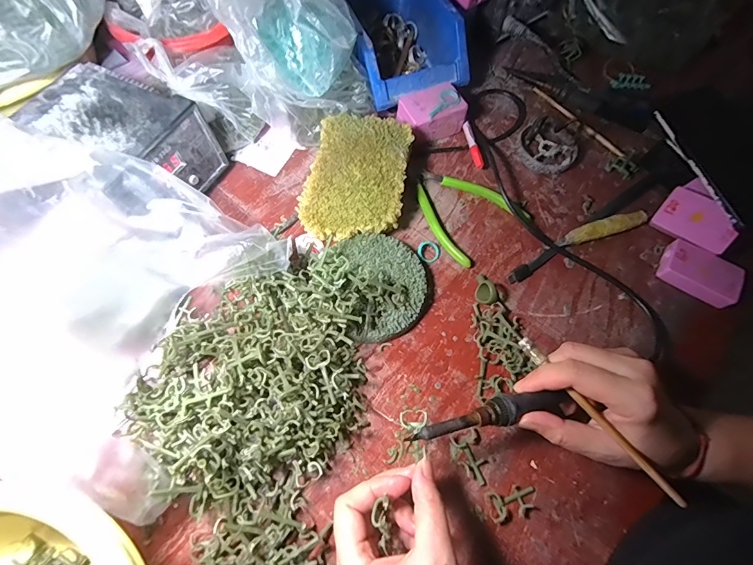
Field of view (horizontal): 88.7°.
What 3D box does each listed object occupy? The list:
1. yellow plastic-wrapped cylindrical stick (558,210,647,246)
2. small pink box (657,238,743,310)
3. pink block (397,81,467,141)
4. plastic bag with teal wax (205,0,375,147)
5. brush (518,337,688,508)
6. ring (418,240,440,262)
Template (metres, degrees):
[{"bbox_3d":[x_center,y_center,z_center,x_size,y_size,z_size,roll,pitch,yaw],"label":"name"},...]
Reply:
[{"bbox_3d":[0.243,-0.058,0.409,0.105,0.013,0.017,-14,67,-9],"label":"yellow plastic-wrapped cylindrical stick"},{"bbox_3d":[0.326,-0.009,0.389,0.068,0.021,0.045,31,68,11],"label":"small pink box"},{"bbox_3d":[0.062,-0.194,0.445,0.069,0.040,0.048,-24,69,-13],"label":"pink block"},{"bbox_3d":[-0.074,-0.234,0.348,0.131,0.187,0.090,-25,71,-13],"label":"plastic bag with teal wax"},{"bbox_3d":[0.157,0.095,0.278,0.009,0.007,0.140,-33,65,-16],"label":"brush"},{"bbox_3d":[0.054,-0.033,0.392,0.023,0.006,0.023,1,66,-2],"label":"ring"}]

